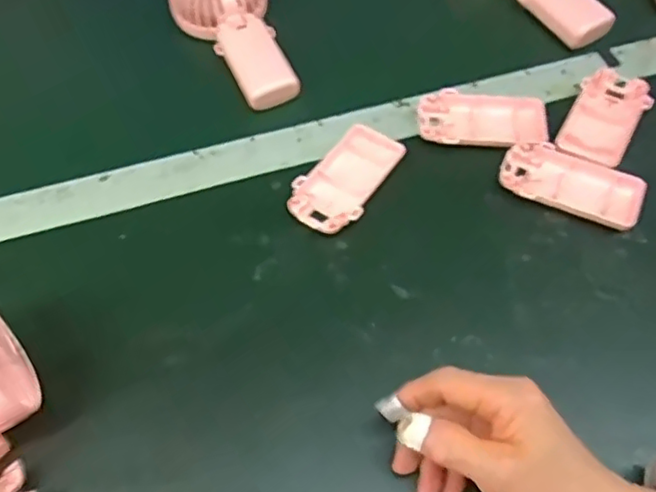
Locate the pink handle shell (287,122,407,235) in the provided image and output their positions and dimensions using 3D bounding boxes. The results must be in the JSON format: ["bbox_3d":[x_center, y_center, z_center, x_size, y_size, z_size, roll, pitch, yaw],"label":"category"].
[{"bbox_3d":[0.015,-0.052,0.473,0.052,0.009,0.098,33,68,18],"label":"pink handle shell"}]

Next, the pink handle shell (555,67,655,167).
[{"bbox_3d":[0.219,-0.103,0.500,0.051,0.011,0.096,27,66,16],"label":"pink handle shell"}]

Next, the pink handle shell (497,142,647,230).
[{"bbox_3d":[0.178,-0.047,0.463,0.099,0.011,0.053,20,65,13],"label":"pink handle shell"}]

